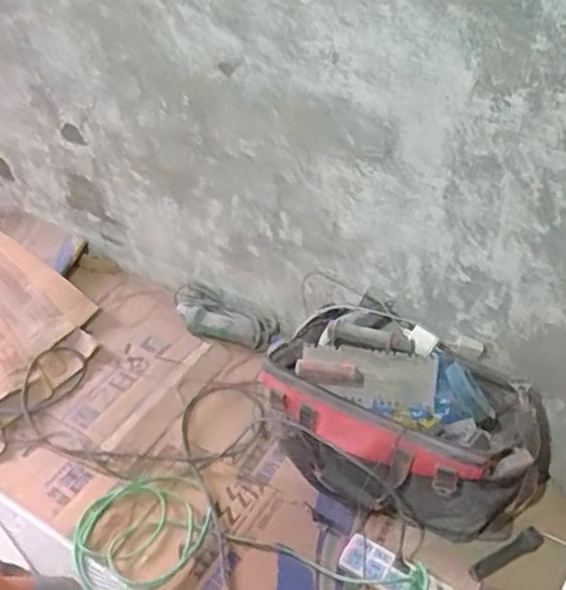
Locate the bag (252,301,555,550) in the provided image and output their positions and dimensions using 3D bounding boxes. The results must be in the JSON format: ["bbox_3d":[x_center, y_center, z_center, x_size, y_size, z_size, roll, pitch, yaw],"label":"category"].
[{"bbox_3d":[0.238,0.264,1.350,0.562,0.301,0.279,21,48,25],"label":"bag"}]

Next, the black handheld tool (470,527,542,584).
[{"bbox_3d":[0.440,0.513,1.301,0.160,0.035,0.044,-22,45,-19],"label":"black handheld tool"}]

